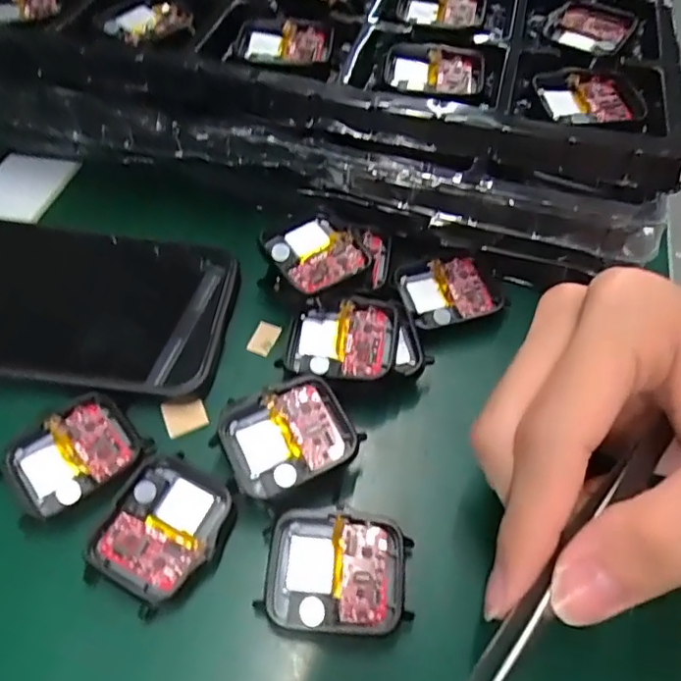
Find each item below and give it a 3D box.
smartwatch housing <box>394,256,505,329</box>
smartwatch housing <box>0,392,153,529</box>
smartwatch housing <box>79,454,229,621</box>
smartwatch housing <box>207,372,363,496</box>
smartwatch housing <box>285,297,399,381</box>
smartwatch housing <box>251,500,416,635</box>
[{"bbox_3d":[0.048,-0.022,0.261,0.042,0.008,0.034,-9,55,-7],"label":"smartwatch housing"},{"bbox_3d":[-0.095,0.041,0.214,0.045,0.007,0.036,-35,61,-22],"label":"smartwatch housing"},{"bbox_3d":[-0.059,0.063,0.199,0.036,0.005,0.045,23,57,15],"label":"smartwatch housing"},{"bbox_3d":[-0.019,0.034,0.211,0.043,0.011,0.036,-21,57,-15],"label":"smartwatch housing"},{"bbox_3d":[0.000,0.000,0.235,0.042,0.013,0.034,8,55,6],"label":"smartwatch housing"},{"bbox_3d":[-0.001,0.074,0.192,0.045,0.006,0.037,4,54,3],"label":"smartwatch housing"}]

